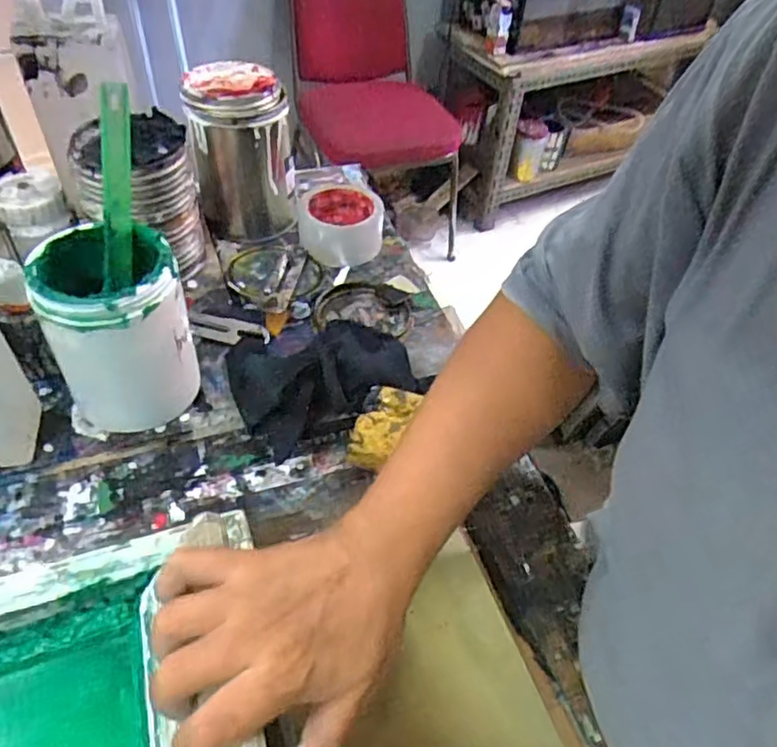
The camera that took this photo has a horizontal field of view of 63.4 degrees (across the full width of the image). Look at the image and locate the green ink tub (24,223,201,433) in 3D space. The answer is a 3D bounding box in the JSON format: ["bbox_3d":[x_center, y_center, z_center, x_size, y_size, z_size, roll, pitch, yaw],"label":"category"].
[{"bbox_3d":[-0.204,-0.028,0.496,0.093,0.153,0.090,2,48,-2],"label":"green ink tub"}]

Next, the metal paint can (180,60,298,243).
[{"bbox_3d":[-0.167,-0.245,0.704,0.100,0.158,0.104,-14,50,-16],"label":"metal paint can"}]

